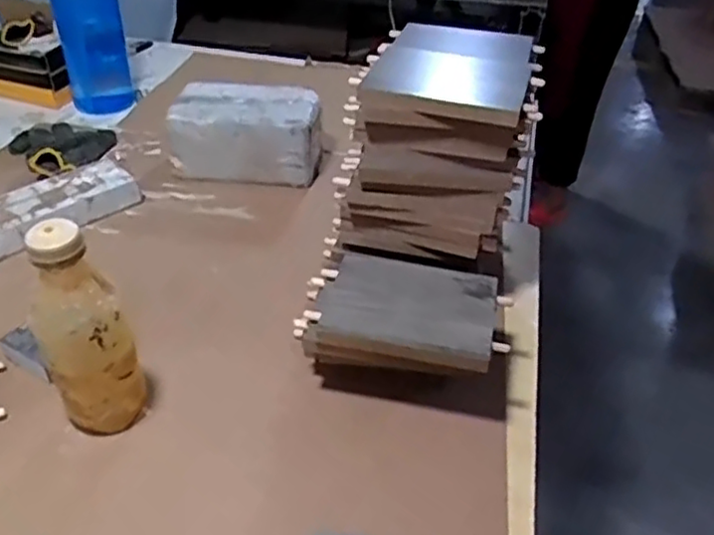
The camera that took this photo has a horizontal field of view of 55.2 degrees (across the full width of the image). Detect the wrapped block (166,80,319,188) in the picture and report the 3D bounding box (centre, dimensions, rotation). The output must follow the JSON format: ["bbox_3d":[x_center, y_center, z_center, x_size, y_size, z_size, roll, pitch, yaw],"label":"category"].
[{"bbox_3d":[-0.157,-0.185,0.984,0.205,0.105,0.106,5,39,4],"label":"wrapped block"}]

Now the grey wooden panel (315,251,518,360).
[{"bbox_3d":[0.053,0.031,0.644,0.169,0.014,0.113,13,40,14],"label":"grey wooden panel"}]

